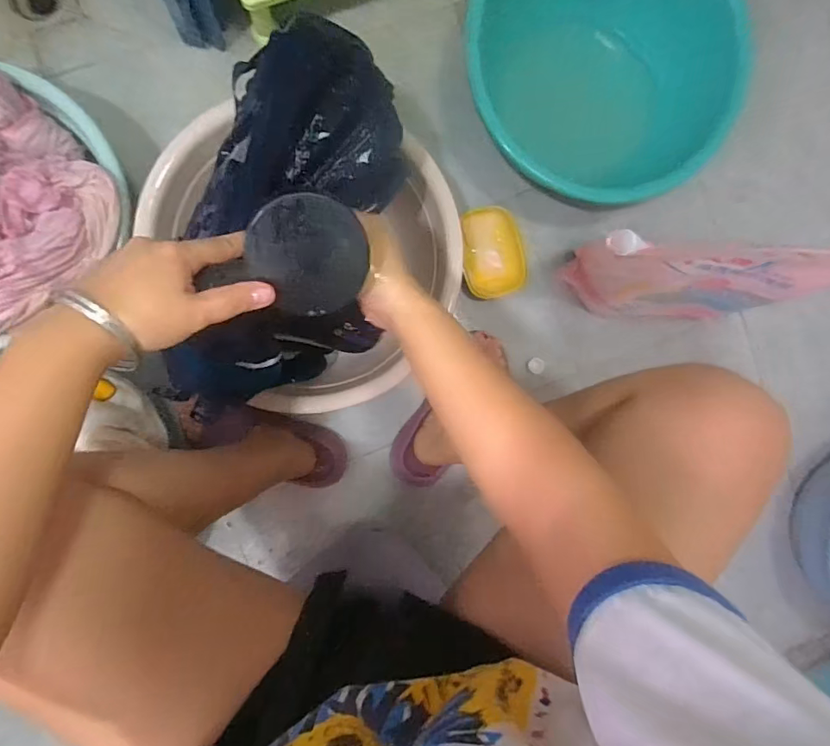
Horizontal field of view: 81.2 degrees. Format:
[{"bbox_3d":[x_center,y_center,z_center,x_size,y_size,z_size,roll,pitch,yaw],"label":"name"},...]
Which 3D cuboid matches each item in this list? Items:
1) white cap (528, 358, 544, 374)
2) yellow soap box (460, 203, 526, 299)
[{"bbox_3d":[0.194,-0.011,0.771,0.024,0.006,0.025,0,93,-7],"label":"white cap"},{"bbox_3d":[0.121,-0.183,0.744,0.097,0.037,0.133,-5,94,-7],"label":"yellow soap box"}]

